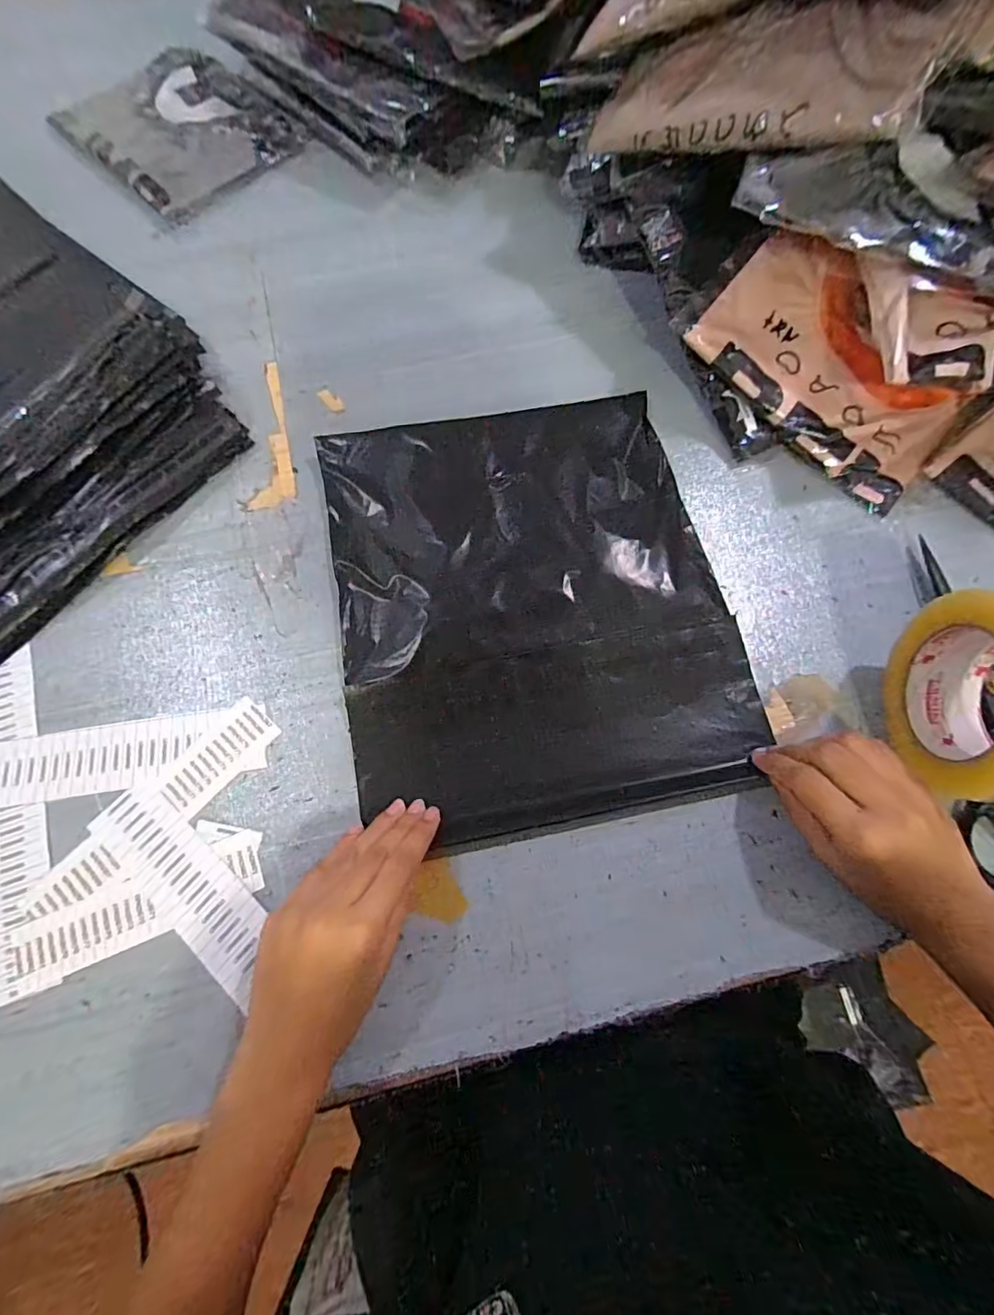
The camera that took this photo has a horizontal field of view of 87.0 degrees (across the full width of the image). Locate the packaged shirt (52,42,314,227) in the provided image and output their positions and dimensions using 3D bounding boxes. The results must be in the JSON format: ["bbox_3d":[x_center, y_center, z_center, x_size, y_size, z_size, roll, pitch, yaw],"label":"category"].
[{"bbox_3d":[-0.330,-0.548,0.547,0.182,0.023,0.220,-42,76,-13],"label":"packaged shirt"}]

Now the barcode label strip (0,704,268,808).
[{"bbox_3d":[-0.271,0.068,0.349,0.226,0.004,0.045,-8,71,-3],"label":"barcode label strip"}]

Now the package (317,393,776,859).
[{"bbox_3d":[0.024,-0.042,0.374,0.270,0.025,0.310,-11,71,-3],"label":"package"}]

